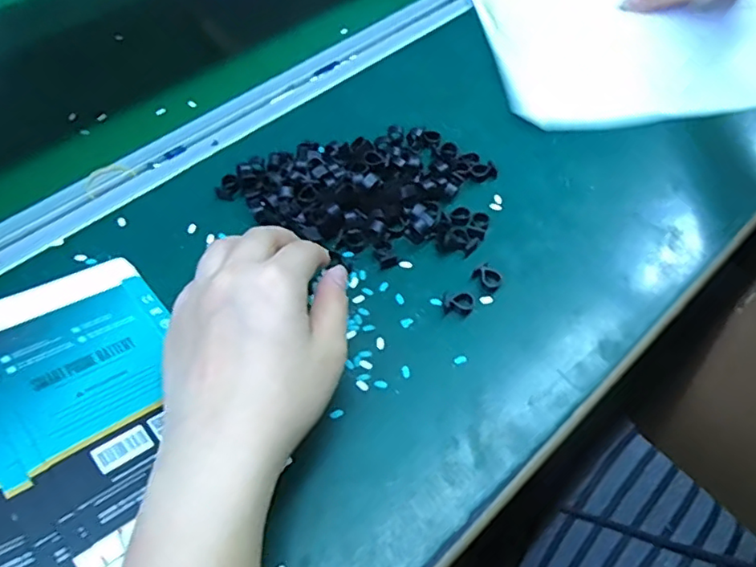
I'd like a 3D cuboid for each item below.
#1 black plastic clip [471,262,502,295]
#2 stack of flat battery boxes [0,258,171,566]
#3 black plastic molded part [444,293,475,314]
[{"bbox_3d":[0.067,-0.004,0.351,0.018,0.007,0.014,35,64,21],"label":"black plastic clip"},{"bbox_3d":[-0.170,0.076,0.283,0.151,0.032,0.172,-29,61,-17],"label":"stack of flat battery boxes"},{"bbox_3d":[0.049,0.010,0.343,0.017,0.007,0.015,10,57,7],"label":"black plastic molded part"}]

